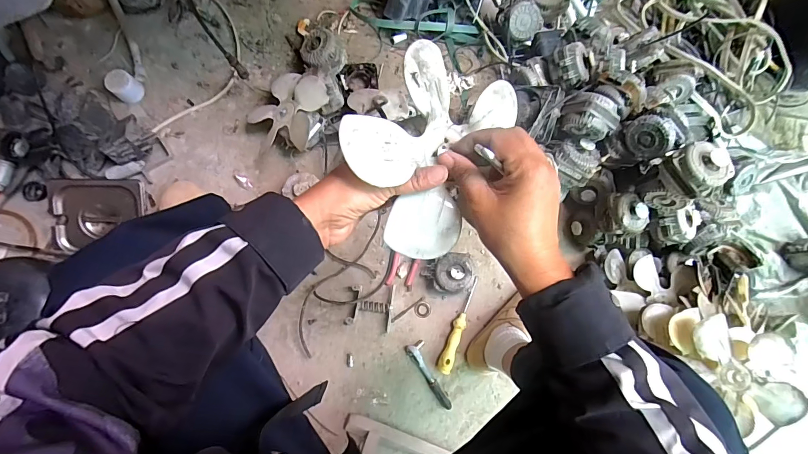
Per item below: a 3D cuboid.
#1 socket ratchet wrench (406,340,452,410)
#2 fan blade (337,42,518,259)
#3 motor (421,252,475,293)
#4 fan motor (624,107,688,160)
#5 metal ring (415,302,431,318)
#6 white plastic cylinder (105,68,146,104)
[{"bbox_3d":[0.055,0.307,0.761,0.038,0.027,0.147,-27,85,-8],"label":"socket ratchet wrench"},{"bbox_3d":[0.019,-0.072,0.329,0.127,0.056,0.179,28,80,-1],"label":"fan blade"},{"bbox_3d":[0.091,0.094,0.769,0.098,0.075,0.082,6,81,-4],"label":"motor"},{"bbox_3d":[0.453,-0.168,0.665,0.069,0.068,0.079,-24,85,-8],"label":"fan motor"},{"bbox_3d":[0.040,0.177,0.792,0.035,0.004,0.033,1,82,-5],"label":"metal ring"},{"bbox_3d":[-0.574,-0.289,0.765,0.048,0.051,0.051,1,82,-5],"label":"white plastic cylinder"}]

